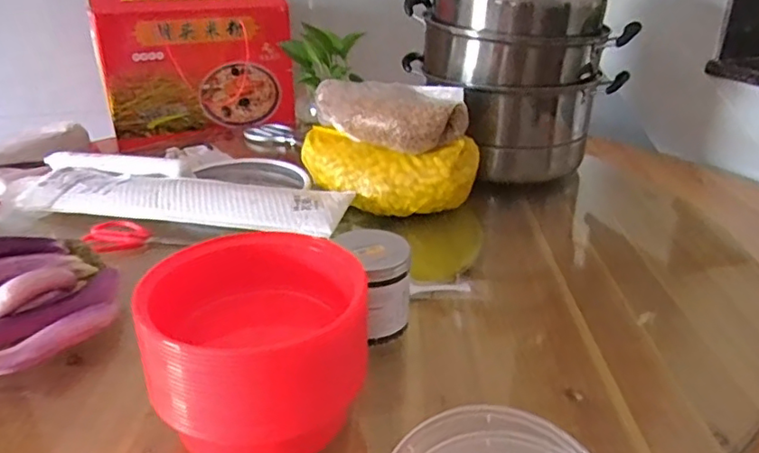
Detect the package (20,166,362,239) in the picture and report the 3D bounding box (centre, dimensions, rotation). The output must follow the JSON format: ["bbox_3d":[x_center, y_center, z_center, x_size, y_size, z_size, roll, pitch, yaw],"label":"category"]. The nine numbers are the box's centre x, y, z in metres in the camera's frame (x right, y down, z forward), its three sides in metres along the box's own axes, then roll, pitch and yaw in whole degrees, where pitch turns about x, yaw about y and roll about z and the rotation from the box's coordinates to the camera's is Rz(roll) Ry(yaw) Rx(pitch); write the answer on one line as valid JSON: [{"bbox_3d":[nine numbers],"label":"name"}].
[{"bbox_3d":[-0.285,-0.042,0.843,0.482,0.023,0.107,6,43,14],"label":"package"}]

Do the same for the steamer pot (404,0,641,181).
[{"bbox_3d":[0.217,-0.268,1.018,0.261,0.312,0.288,-10,27,-20],"label":"steamer pot"}]

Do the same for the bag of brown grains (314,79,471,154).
[{"bbox_3d":[-0.004,-0.165,0.848,0.254,0.072,0.093,17,30,31],"label":"bag of brown grains"}]

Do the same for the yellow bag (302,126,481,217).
[{"bbox_3d":[0.006,-0.080,0.863,0.263,0.088,0.103,6,26,13],"label":"yellow bag"}]

